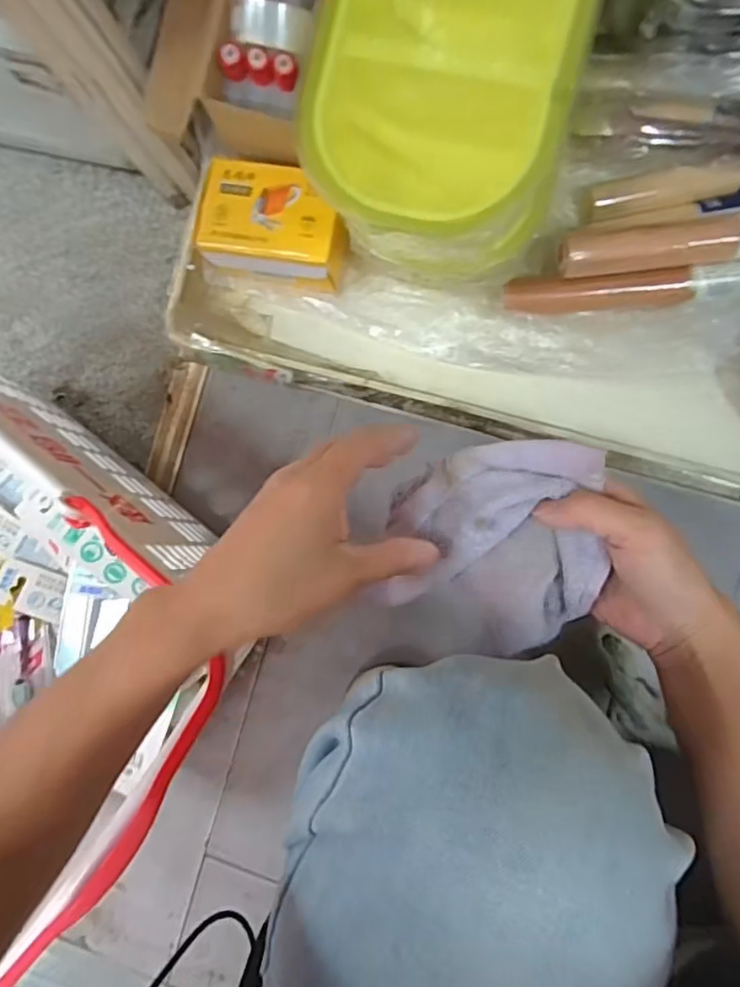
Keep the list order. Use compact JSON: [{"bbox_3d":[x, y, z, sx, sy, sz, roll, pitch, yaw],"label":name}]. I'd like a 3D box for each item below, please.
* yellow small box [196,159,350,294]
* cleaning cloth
[{"bbox_3d":[-0.063,-0.179,0.402,0.100,0.060,0.066,14,93,5],"label":"yellow small box"},{"bbox_3d":[0.076,0.037,0.352,0.119,0.056,0.129,-2,91,6],"label":"cleaning cloth"}]

